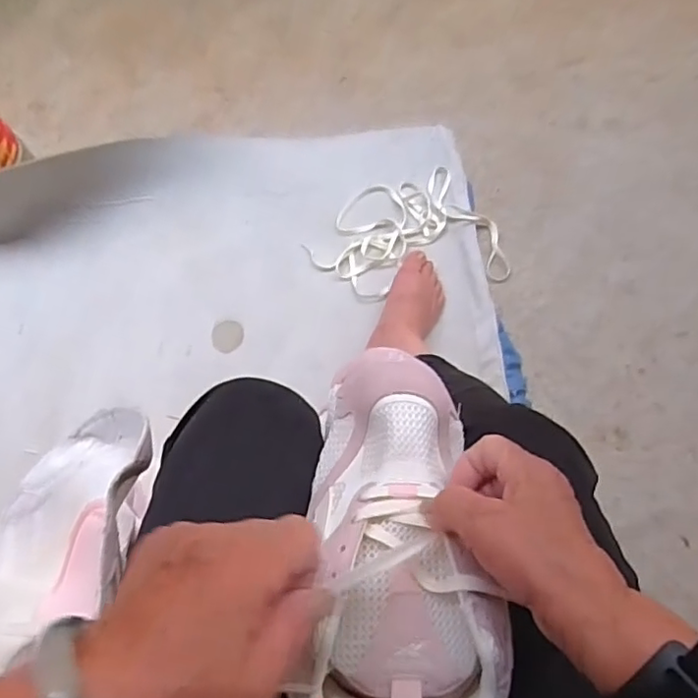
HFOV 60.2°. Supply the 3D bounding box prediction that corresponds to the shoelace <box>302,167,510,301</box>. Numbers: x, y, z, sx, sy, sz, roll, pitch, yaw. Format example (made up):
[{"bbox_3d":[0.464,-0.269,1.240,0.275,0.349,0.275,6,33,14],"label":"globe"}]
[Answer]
[{"bbox_3d":[0.077,-0.161,0.884,0.268,0.013,0.198,-18,70,-4],"label":"shoelace"}]

